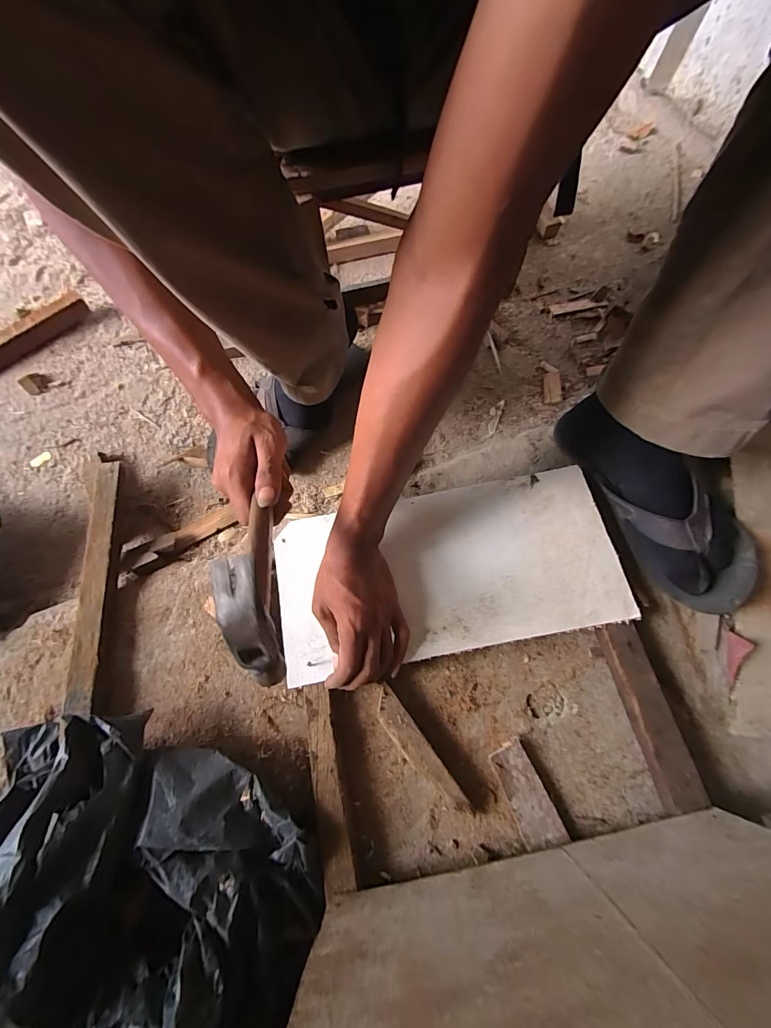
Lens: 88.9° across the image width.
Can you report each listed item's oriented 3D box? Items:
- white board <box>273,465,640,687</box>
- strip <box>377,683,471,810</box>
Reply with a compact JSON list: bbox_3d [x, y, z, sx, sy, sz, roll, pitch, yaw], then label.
[{"bbox_3d":[0.062,0.057,0.422,0.355,0.013,0.170,-10,68,0],"label":"white board"},{"bbox_3d":[0.031,0.224,0.379,0.025,0.027,0.121,-39,75,-12],"label":"strip"}]

